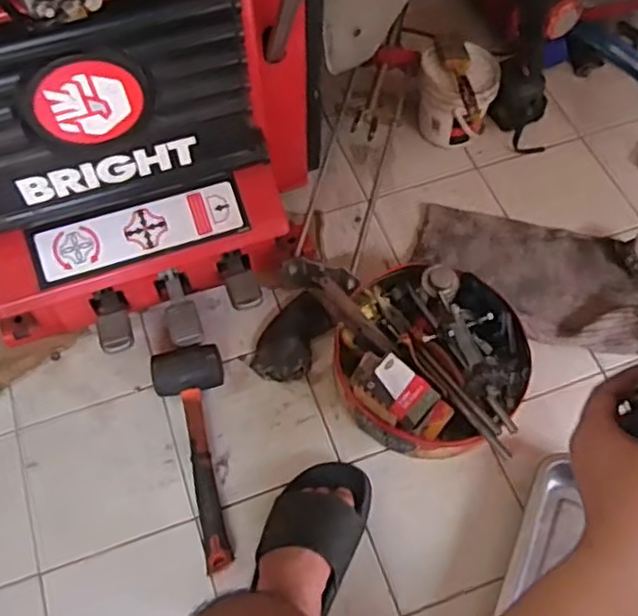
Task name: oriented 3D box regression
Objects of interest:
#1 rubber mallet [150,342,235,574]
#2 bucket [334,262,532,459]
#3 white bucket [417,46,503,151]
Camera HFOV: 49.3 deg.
[{"bbox_3d":[-0.139,0.184,0.902,0.095,0.053,0.289,-18,64,-9],"label":"rubber mallet"},{"bbox_3d":[0.152,0.060,0.926,0.248,0.108,0.245,0,63,0],"label":"bucket"},{"bbox_3d":[0.219,-0.341,1.127,0.120,0.133,0.114,0,63,0],"label":"white bucket"}]

